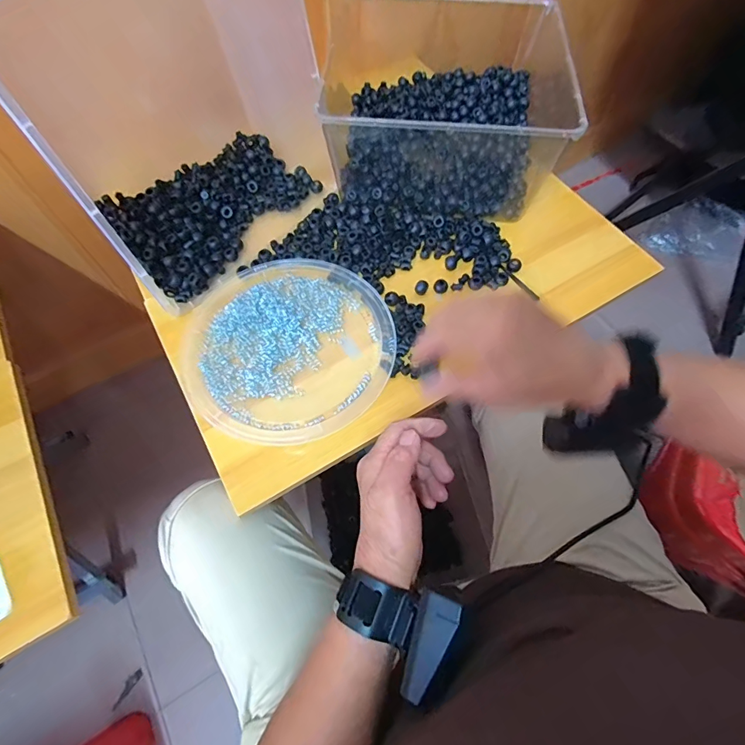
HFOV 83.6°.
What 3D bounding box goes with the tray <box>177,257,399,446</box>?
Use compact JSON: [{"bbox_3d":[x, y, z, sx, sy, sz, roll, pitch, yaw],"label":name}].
[{"bbox_3d":[-0.097,-0.034,0.484,0.230,0.024,0.234,0,64,0],"label":"tray"}]

